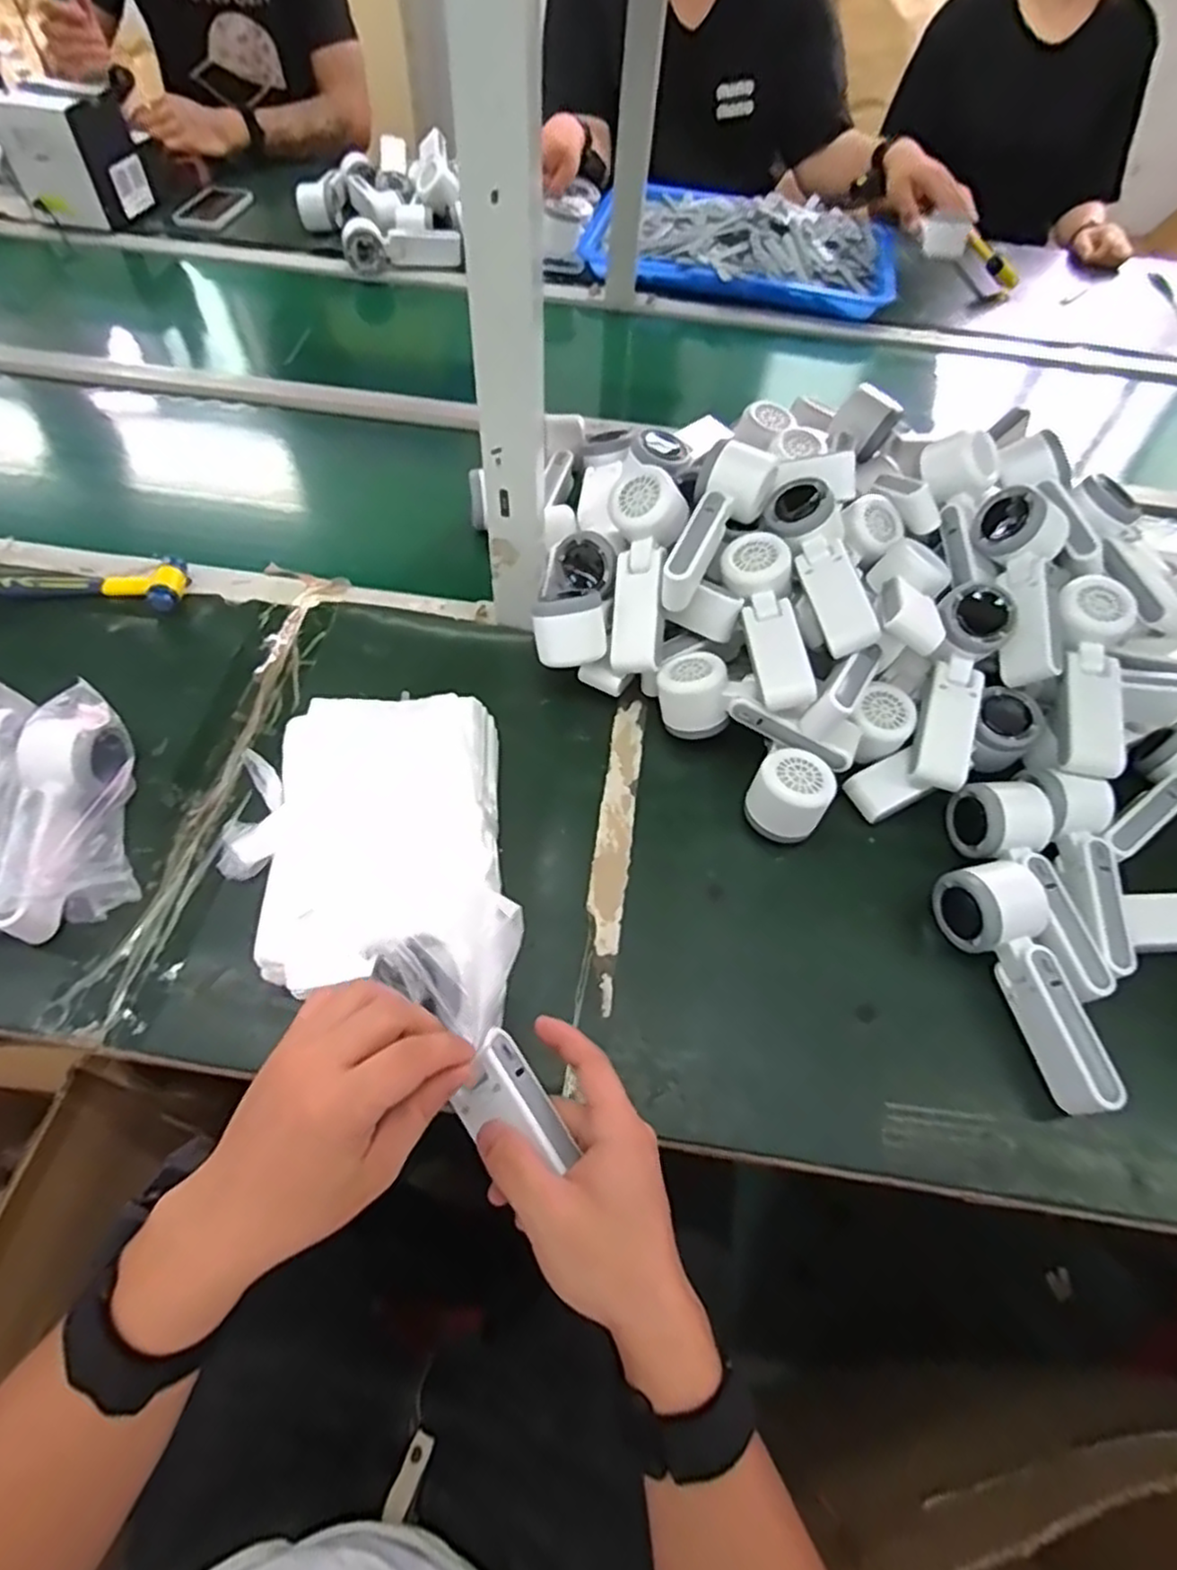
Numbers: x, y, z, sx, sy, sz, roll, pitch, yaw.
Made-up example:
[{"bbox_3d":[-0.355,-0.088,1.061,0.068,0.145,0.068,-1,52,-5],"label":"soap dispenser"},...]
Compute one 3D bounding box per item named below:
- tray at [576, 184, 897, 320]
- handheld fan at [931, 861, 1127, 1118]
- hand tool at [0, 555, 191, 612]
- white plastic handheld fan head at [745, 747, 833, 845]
[{"bbox_3d":[0.241,-0.847,1.106,0.475,0.063,0.298,12,57,4],"label":"tray"},{"bbox_3d":[0.309,0.135,0.498,0.069,0.050,0.166,-18,61,-14],"label":"handheld fan"},{"bbox_3d":[-0.498,-0.178,0.657,0.237,0.024,0.054,-4,61,-4],"label":"hand tool"},{"bbox_3d":[0.156,0.011,0.560,0.059,0.056,0.062,28,61,14],"label":"white plastic handheld fan head"}]

